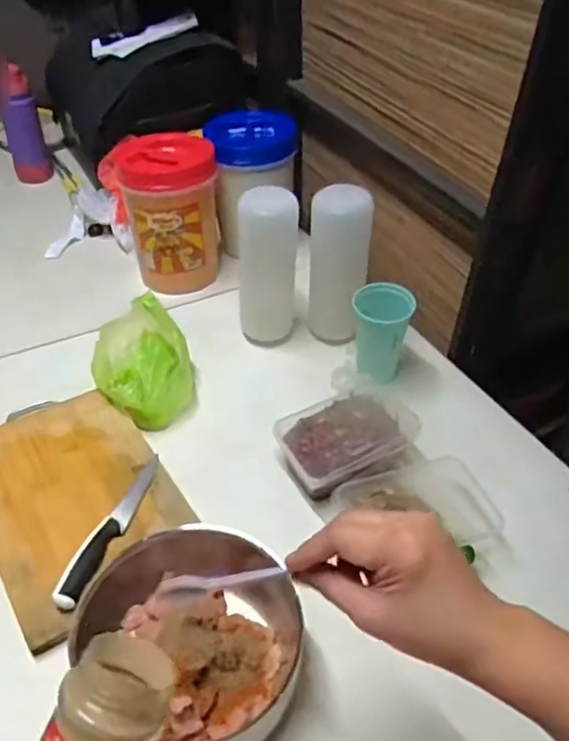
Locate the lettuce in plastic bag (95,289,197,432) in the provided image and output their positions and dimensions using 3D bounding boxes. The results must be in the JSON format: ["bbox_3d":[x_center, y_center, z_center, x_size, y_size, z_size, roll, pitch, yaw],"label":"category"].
[{"bbox_3d":[-0.211,-0.021,0.887,0.139,0.118,0.182,-13,45,-16],"label":"lettuce in plastic bag"}]

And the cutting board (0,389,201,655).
[{"bbox_3d":[-0.260,0.146,0.750,0.216,0.019,0.323,-25,50,-26],"label":"cutting board"}]

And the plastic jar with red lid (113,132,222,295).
[{"bbox_3d":[-0.197,-0.269,1.060,0.163,0.256,0.149,-2,43,-5],"label":"plastic jar with red lid"}]

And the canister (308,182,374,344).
[{"bbox_3d":[0.077,-0.132,0.877,0.088,0.242,0.077,4,43,2],"label":"canister"}]

